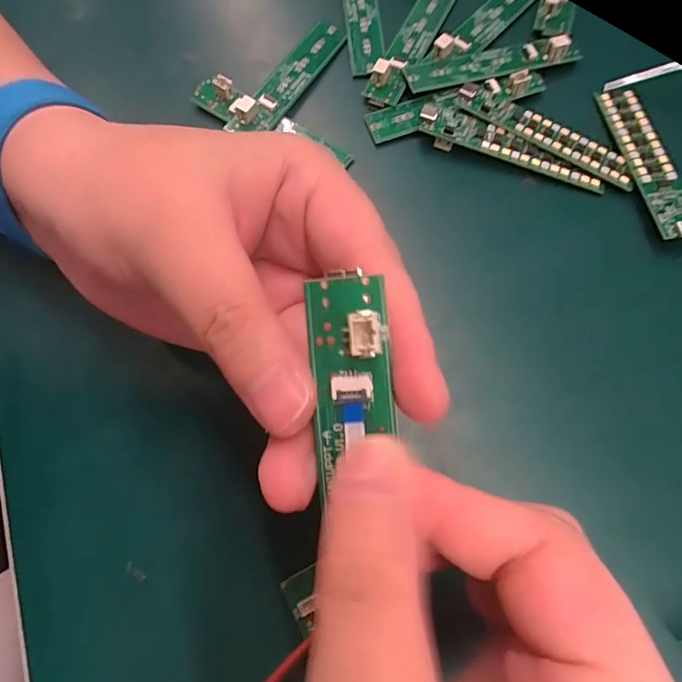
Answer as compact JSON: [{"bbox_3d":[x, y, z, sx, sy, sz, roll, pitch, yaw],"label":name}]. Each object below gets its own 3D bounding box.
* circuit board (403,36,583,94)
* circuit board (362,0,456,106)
[{"bbox_3d":[0.069,-0.129,0.212,0.079,0.008,0.017,-11,71,-4],"label":"circuit board"},{"bbox_3d":[0.035,-0.145,0.221,0.017,0.009,0.076,26,73,9],"label":"circuit board"}]

